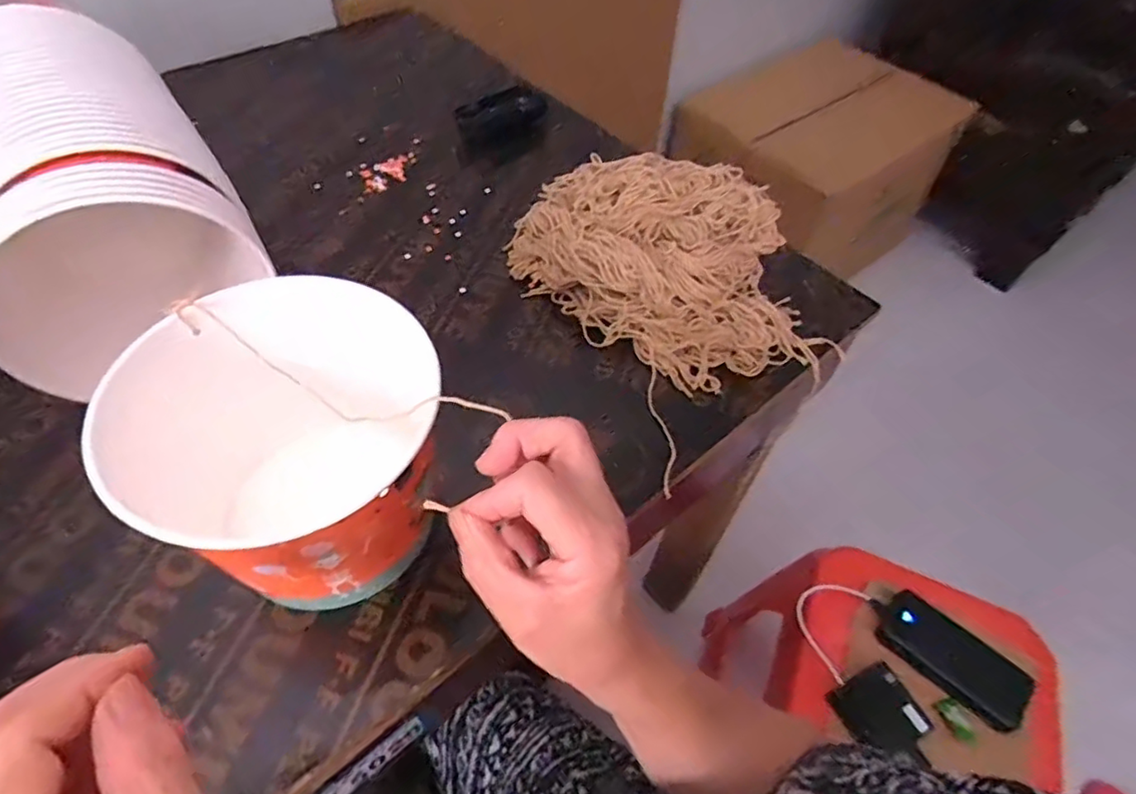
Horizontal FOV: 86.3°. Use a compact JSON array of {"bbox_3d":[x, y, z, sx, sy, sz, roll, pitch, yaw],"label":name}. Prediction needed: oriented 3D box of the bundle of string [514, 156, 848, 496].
[{"bbox_3d":[0.083,-0.125,0.529,0.216,0.091,0.246,-17,55,-16],"label":"bundle of string"}]

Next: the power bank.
[{"bbox_3d":[0.438,0.293,0.690,0.157,0.017,0.078,38,59,23],"label":"power bank"}]

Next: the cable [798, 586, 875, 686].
[{"bbox_3d":[0.303,0.265,0.713,0.071,0.024,0.121,30,56,18],"label":"cable"}]

